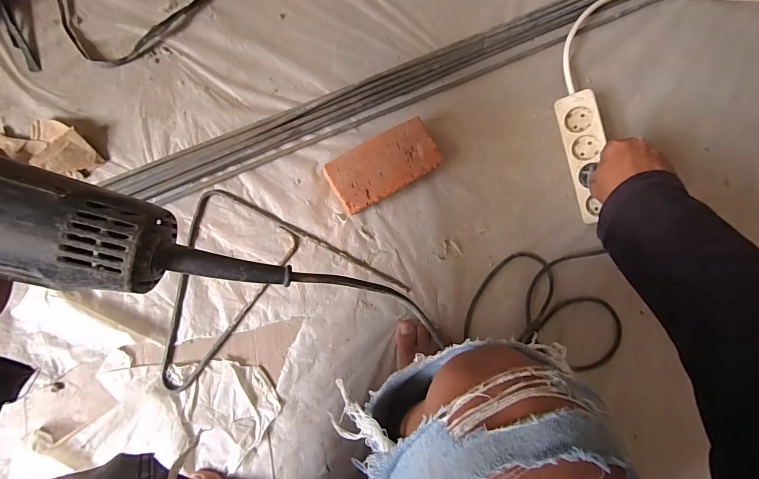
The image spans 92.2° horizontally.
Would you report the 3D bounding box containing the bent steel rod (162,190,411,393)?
[{"bbox_3d":[-0.157,0.114,0.523,0.321,0.006,0.274,26,84,-7],"label":"bent steel rod"}]

